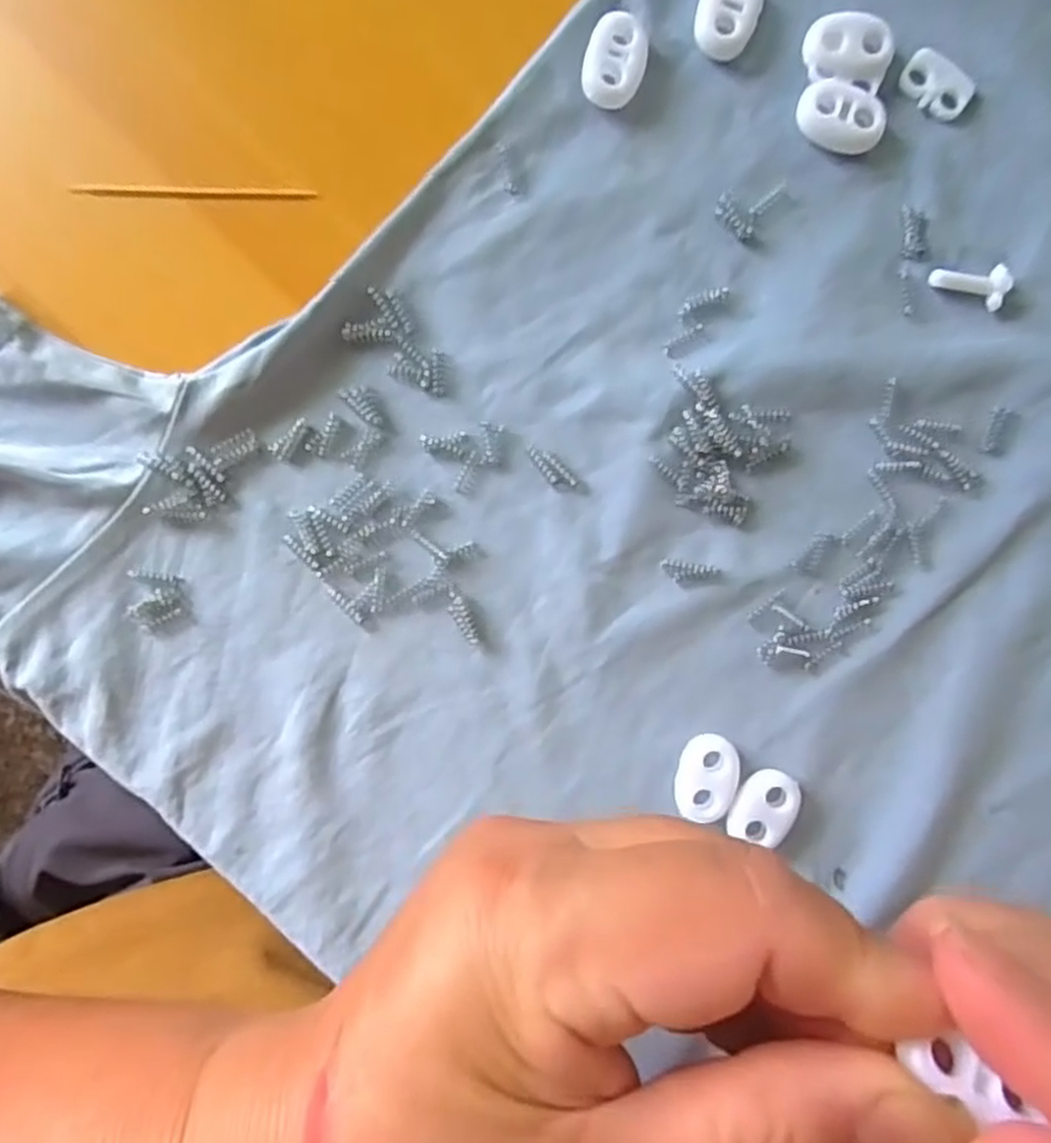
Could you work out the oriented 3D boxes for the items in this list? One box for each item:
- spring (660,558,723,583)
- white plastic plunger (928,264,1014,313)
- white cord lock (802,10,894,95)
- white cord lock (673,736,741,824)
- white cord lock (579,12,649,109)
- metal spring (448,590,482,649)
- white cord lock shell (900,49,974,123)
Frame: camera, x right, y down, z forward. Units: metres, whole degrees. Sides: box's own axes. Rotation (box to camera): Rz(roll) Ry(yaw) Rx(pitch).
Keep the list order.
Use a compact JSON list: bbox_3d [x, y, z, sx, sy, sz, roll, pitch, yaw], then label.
[{"bbox_3d":[0.043,0.000,0.200,0.015,0.004,0.006,9,91,-2],"label":"spring"},{"bbox_3d":[0.115,-0.076,0.200,0.019,0.005,0.011,15,91,-2],"label":"white plastic plunger"},{"bbox_3d":[0.082,-0.132,0.197,0.022,0.006,0.016,3,91,-1],"label":"white cord lock"},{"bbox_3d":[0.047,0.053,0.201,0.015,0.005,0.021,7,91,-2],"label":"white cord lock"},{"bbox_3d":[0.023,-0.129,0.196,0.015,0.006,0.021,11,91,-2],"label":"white cord lock"},{"bbox_3d":[-0.016,0.013,0.200,0.005,0.004,0.016,-29,92,-1],"label":"metal spring"},{"bbox_3d":[0.107,-0.126,0.199,0.018,0.004,0.012,38,90,-2],"label":"white cord lock shell"}]

